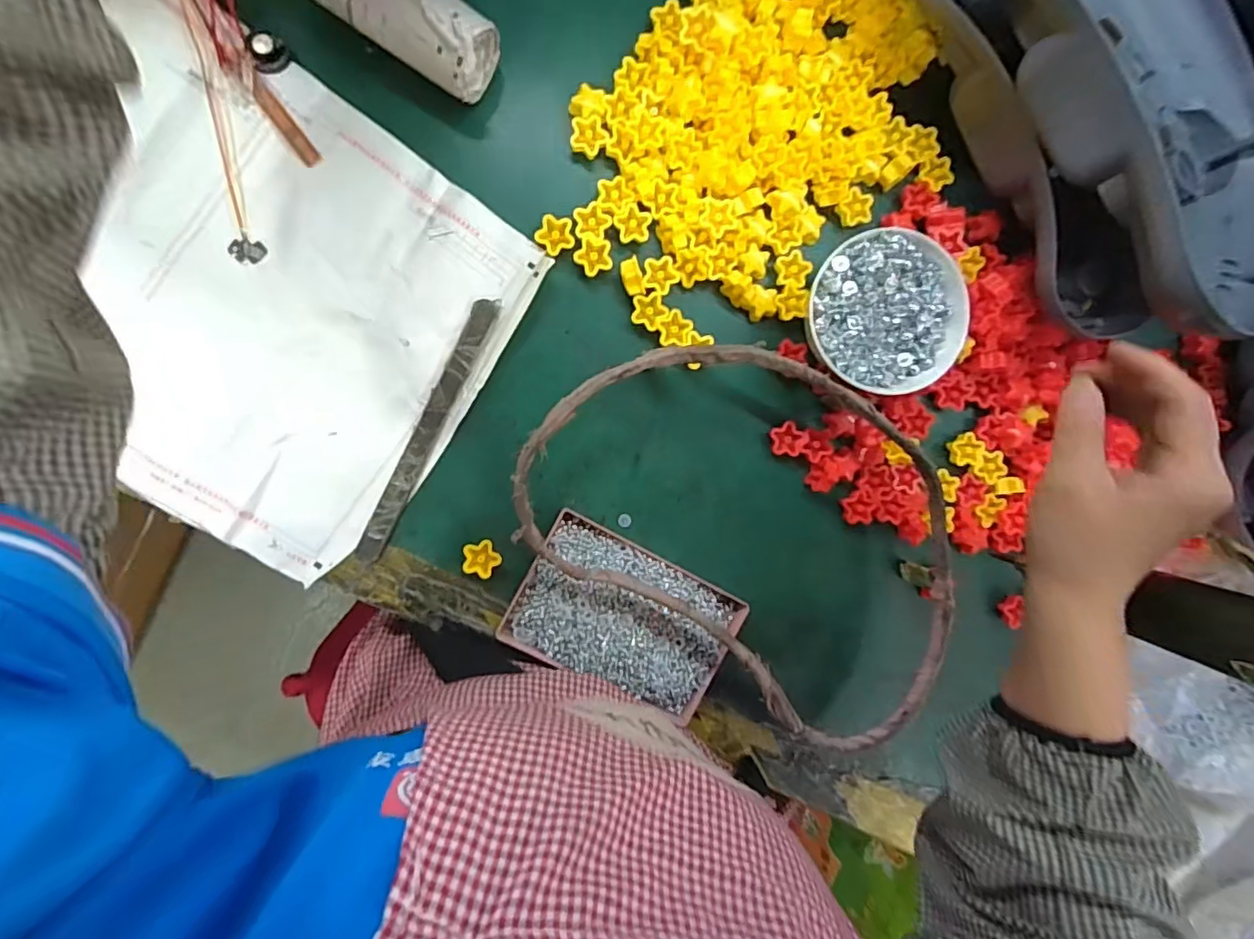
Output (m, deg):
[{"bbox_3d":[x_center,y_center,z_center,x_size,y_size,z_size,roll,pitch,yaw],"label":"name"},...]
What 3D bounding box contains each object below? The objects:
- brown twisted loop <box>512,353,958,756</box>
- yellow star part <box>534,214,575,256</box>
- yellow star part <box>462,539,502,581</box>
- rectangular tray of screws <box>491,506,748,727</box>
[{"bbox_3d":[0.098,0.039,0.390,0.332,0.016,0.211,37,89,-8],"label":"brown twisted loop"},{"bbox_3d":[-0.049,-0.165,0.401,0.026,0.007,0.025,-43,98,-3],"label":"yellow star part"},{"bbox_3d":[-0.106,0.064,0.413,0.025,0.014,0.027,-34,97,-4],"label":"yellow star part"},{"bbox_3d":[0.000,0.111,0.424,0.159,0.030,0.103,28,90,-8],"label":"rectangular tray of screws"}]

